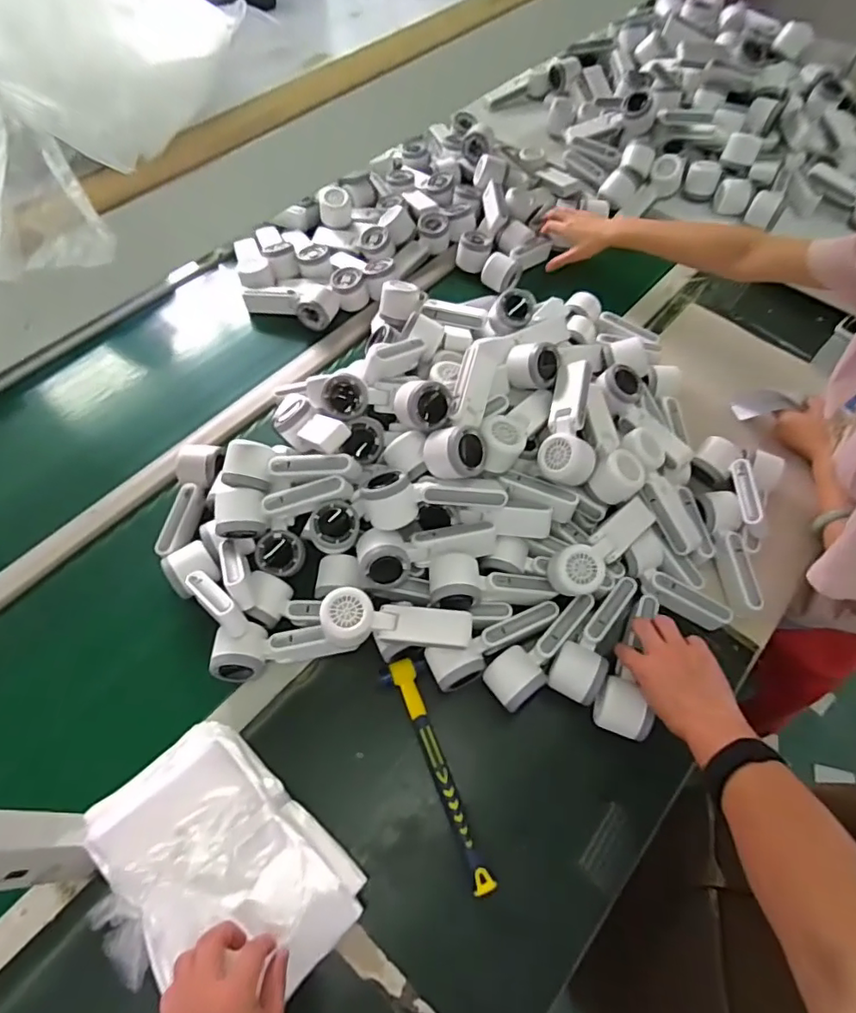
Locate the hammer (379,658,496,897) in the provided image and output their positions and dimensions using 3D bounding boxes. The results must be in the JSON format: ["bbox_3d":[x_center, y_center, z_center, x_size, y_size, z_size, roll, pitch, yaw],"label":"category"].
[{"bbox_3d":[0.009,0.287,0.612,0.048,0.021,0.242,-18,62,-11],"label":"hammer"}]

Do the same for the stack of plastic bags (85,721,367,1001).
[{"bbox_3d":[-0.190,0.338,0.526,0.236,0.067,0.151,38,66,19],"label":"stack of plastic bags"}]

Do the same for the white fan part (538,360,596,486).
[{"bbox_3d":[0.183,-0.105,0.704,0.066,0.053,0.160,13,61,6],"label":"white fan part"}]

